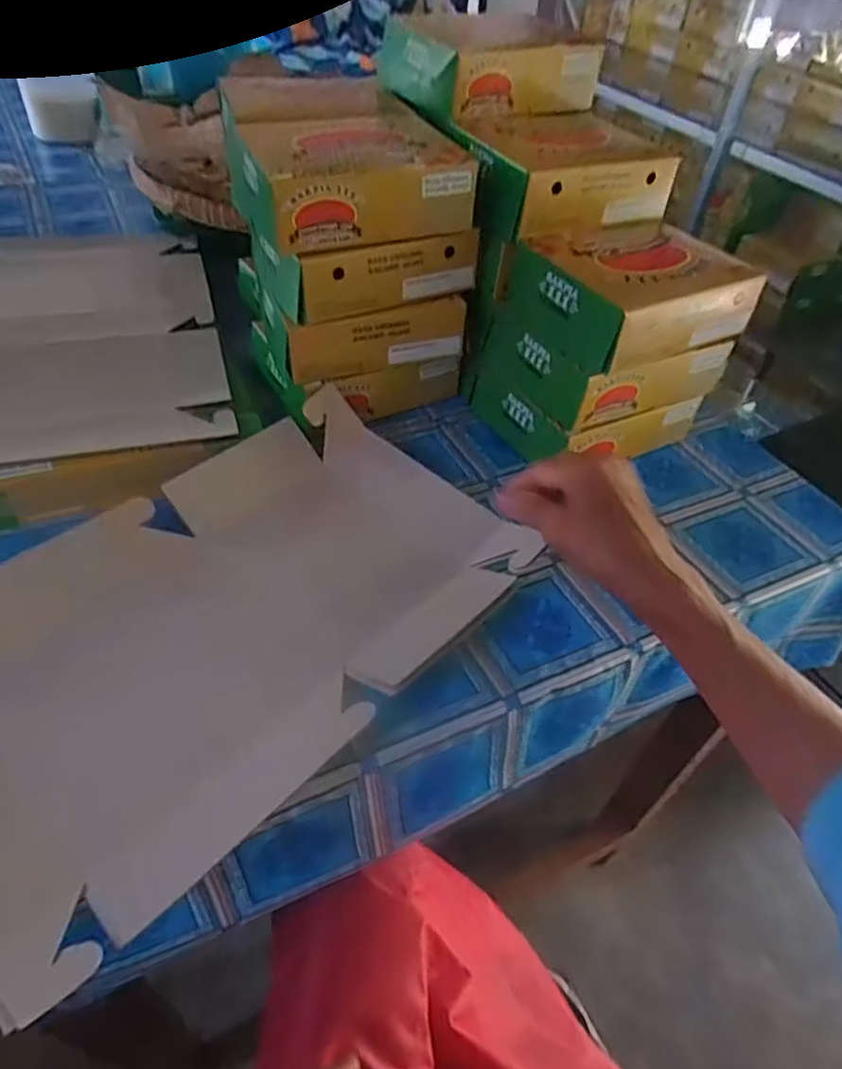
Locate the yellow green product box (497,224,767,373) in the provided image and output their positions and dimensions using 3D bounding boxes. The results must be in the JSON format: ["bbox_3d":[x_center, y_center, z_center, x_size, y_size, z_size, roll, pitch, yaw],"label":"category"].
[{"bbox_3d":[0.167,-0.202,0.540,0.159,0.056,0.133,-21,51,-24],"label":"yellow green product box"}]

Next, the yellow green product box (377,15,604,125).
[{"bbox_3d":[0.063,-0.427,0.612,0.163,0.050,0.117,-20,51,-23],"label":"yellow green product box"}]

